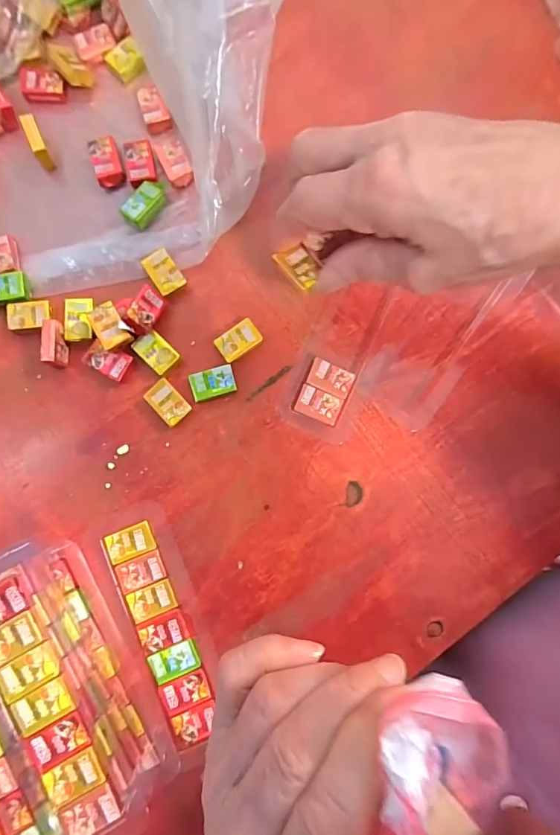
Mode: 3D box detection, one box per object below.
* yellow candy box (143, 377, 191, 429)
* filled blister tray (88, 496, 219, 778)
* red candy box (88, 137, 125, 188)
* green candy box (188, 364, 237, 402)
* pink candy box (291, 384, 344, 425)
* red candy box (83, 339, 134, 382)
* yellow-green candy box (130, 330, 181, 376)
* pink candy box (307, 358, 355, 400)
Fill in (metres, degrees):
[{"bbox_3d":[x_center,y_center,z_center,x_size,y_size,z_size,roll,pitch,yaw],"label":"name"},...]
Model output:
[{"bbox_3d":[-0.066,-0.009,0.254,0.017,0.006,0.025,-42,86,-4],"label":"yellow candy box"},{"bbox_3d":[-0.066,0.116,0.241,0.046,0.010,0.135,-23,85,-2],"label":"filled blister tray"},{"bbox_3d":[-0.108,-0.160,0.272,0.016,0.012,0.030,-14,84,-1],"label":"red candy box"},{"bbox_3d":[-0.039,-0.020,0.255,0.026,0.006,0.017,-15,84,-1],"label":"green candy box"},{"bbox_3d":[0.022,-0.007,0.255,0.027,0.008,0.018,22,85,2],"label":"pink candy box"},{"bbox_3d":[-0.103,-0.034,0.254,0.027,0.009,0.017,25,85,3],"label":"red candy box"},{"bbox_3d":[-0.074,-0.039,0.256,0.017,0.006,0.025,-45,86,-4],"label":"yellow-green candy box"},{"bbox_3d":[0.030,-0.023,0.257,0.026,0.009,0.017,24,85,2],"label":"pink candy box"}]

